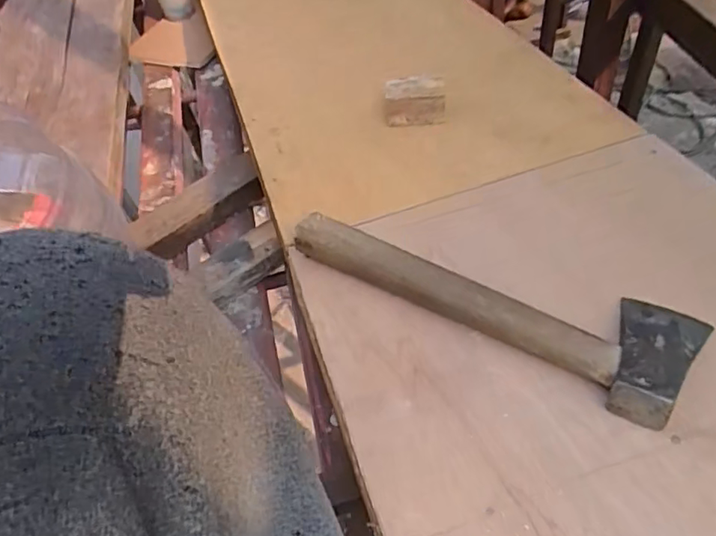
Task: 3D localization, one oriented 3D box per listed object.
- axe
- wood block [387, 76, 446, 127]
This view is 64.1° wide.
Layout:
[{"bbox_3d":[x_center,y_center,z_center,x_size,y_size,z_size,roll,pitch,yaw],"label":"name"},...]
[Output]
[{"bbox_3d":[0.102,0.003,0.477,0.333,0.039,0.109,28,61,28],"label":"axe"},{"bbox_3d":[0.067,-0.196,0.674,0.074,0.037,0.056,-5,47,6],"label":"wood block"}]

